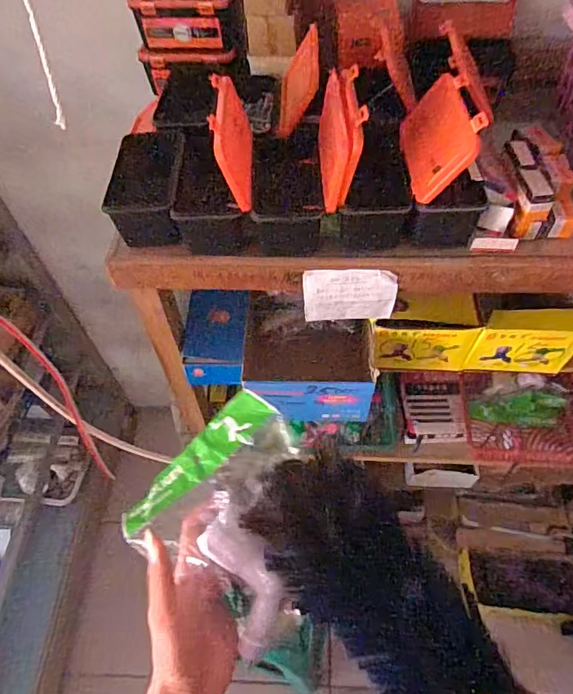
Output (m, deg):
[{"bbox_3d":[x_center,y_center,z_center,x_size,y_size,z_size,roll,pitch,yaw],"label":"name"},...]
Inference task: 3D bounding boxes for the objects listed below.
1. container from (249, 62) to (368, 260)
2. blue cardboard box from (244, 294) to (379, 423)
[{"bbox_3d":[0.015,-0.200,0.542,0.111,0.151,0.157,-3,55,0],"label":"container"},{"bbox_3d":[0.024,0.018,0.759,0.192,0.103,0.184,-2,55,0],"label":"blue cardboard box"}]

